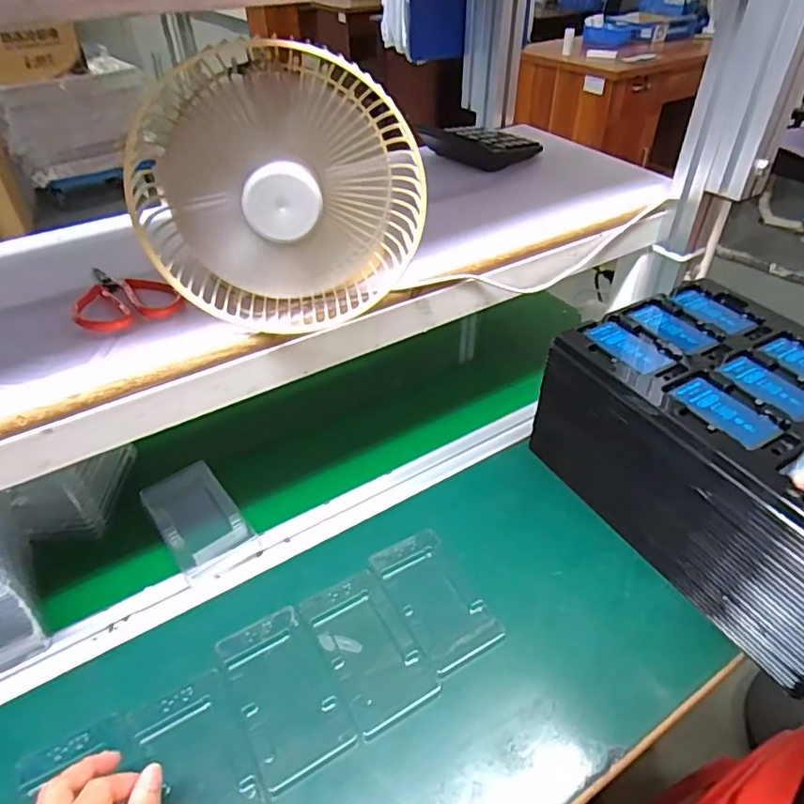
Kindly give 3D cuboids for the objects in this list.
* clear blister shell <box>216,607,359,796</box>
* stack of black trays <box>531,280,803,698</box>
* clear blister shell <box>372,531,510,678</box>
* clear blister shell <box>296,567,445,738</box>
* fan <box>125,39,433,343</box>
[{"bbox_3d":[-0.096,0.233,0.467,0.071,0.013,0.126,-22,44,-24],"label":"clear blister shell"},{"bbox_3d":[0.329,0.048,0.559,0.215,0.161,0.322,-21,44,-23],"label":"stack of black trays"},{"bbox_3d":[0.028,0.178,0.531,0.073,0.011,0.128,-19,43,-21],"label":"clear blister shell"},{"bbox_3d":[-0.028,0.209,0.496,0.074,0.012,0.127,-21,44,-23],"label":"clear blister shell"},{"bbox_3d":[-0.084,-0.144,0.421,0.202,0.182,0.054,-8,40,-8],"label":"fan"}]

